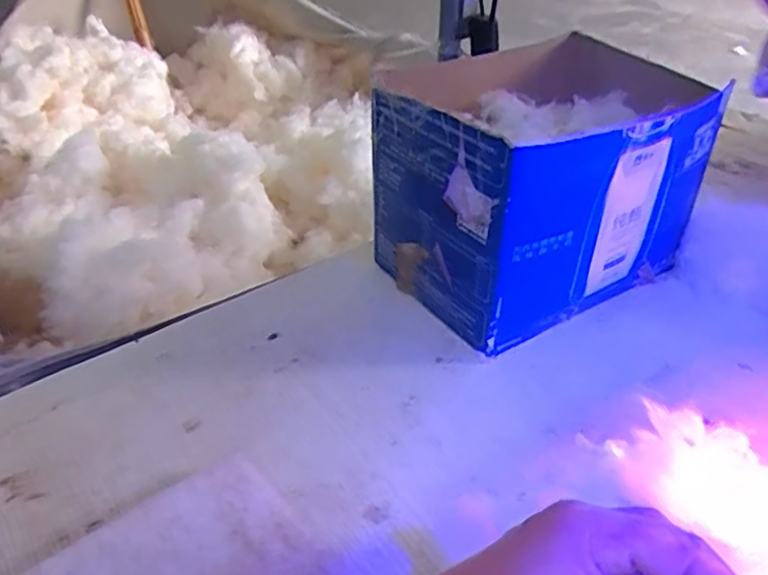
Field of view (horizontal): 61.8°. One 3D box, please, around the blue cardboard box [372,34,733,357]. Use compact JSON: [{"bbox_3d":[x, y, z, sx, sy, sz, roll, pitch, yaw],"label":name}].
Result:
[{"bbox_3d":[0.127,-0.089,0.563,0.236,0.186,0.198,-24,43,-29],"label":"blue cardboard box"}]

